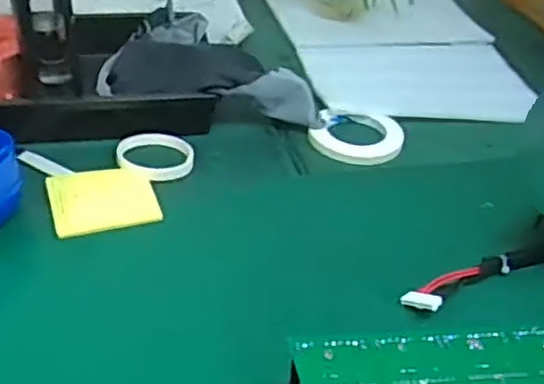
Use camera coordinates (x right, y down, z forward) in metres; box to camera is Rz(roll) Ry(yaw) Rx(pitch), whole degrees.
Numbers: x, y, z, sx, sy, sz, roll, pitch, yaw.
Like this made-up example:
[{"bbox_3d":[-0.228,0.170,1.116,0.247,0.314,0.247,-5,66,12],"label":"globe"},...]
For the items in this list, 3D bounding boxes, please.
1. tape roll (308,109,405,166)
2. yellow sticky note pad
[{"bbox_3d":[0.108,-0.071,0.900,0.115,0.014,0.115,4,36,-3],"label":"tape roll"},{"bbox_3d":[-0.179,0.006,0.752,0.107,0.009,0.092,-10,39,-20],"label":"yellow sticky note pad"}]

